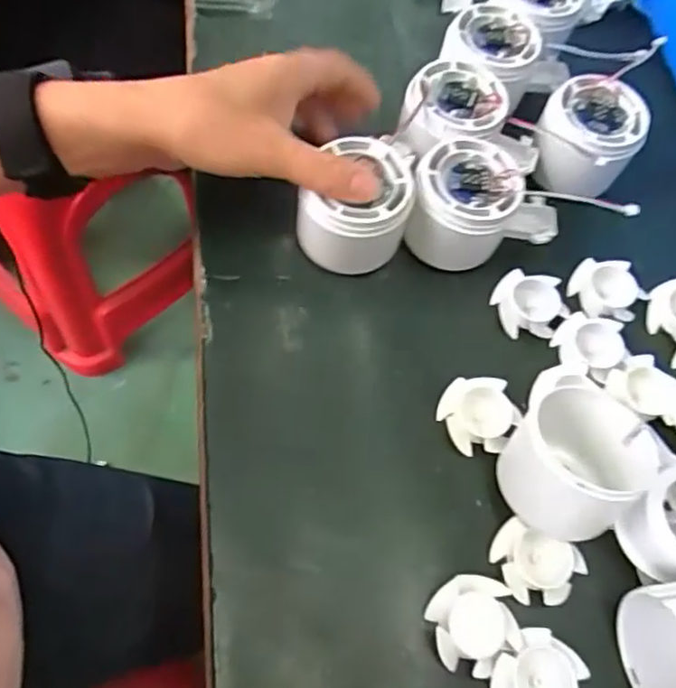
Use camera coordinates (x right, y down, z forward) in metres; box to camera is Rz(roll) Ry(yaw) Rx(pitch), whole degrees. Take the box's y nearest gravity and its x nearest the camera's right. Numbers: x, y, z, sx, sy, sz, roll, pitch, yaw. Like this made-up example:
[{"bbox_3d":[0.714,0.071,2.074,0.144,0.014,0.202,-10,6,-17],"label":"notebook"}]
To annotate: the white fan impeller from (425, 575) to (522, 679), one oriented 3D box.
[{"bbox_3d":[0.060,0.124,0.290,0.038,0.012,0.039,2,64,-5],"label":"white fan impeller"}]

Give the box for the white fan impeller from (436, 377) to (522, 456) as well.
[{"bbox_3d":[0.073,0.038,0.337,0.041,0.014,0.038,5,64,-4],"label":"white fan impeller"}]

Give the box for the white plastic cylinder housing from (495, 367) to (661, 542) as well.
[{"bbox_3d":[0.109,0.057,0.305,0.057,0.053,0.061,2,64,-5],"label":"white plastic cylinder housing"}]

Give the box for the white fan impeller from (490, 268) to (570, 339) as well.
[{"bbox_3d":[0.108,-0.023,0.367,0.041,0.012,0.035,4,64,-4],"label":"white fan impeller"}]

